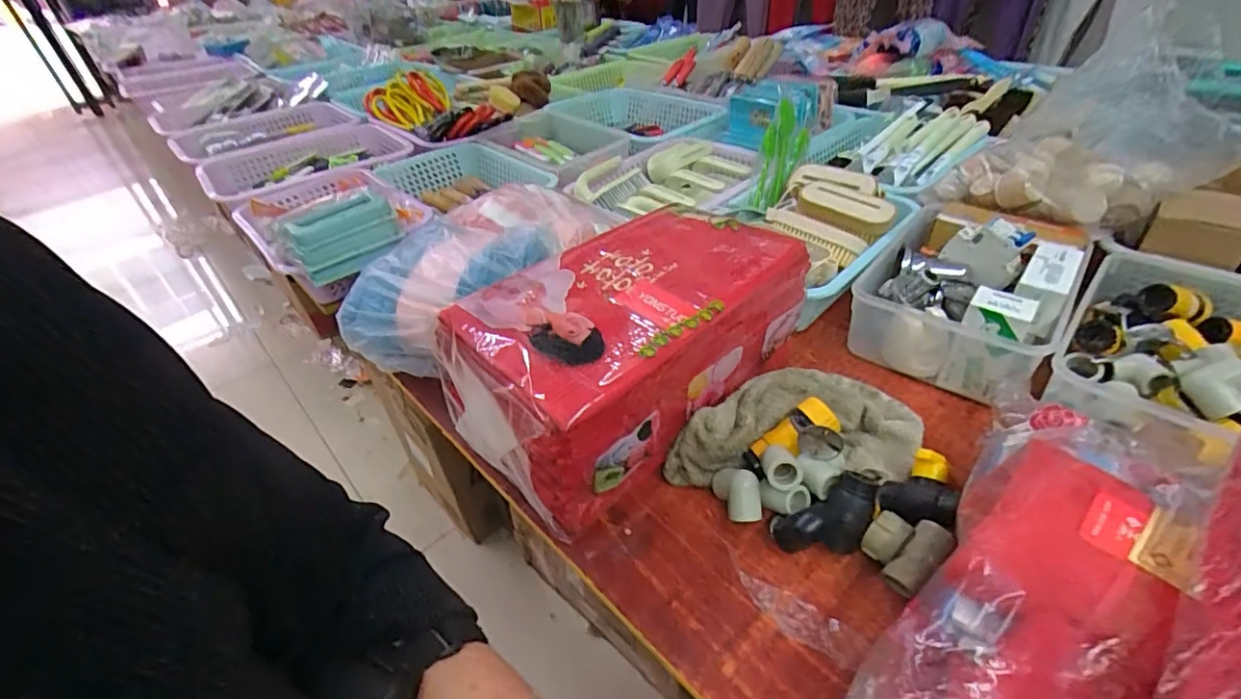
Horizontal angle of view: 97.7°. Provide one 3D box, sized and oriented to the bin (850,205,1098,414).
[{"bbox_3d":[0.389,-0.072,0.609,0.181,0.101,0.248,26,48,32],"label":"bin"}]

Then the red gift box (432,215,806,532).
[{"bbox_3d":[0.010,-0.018,0.517,0.182,0.128,0.327,30,50,35],"label":"red gift box"}]

